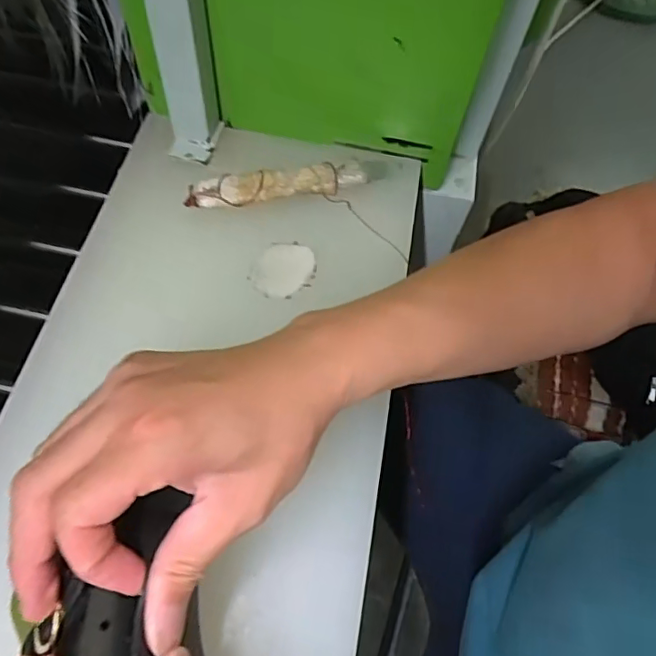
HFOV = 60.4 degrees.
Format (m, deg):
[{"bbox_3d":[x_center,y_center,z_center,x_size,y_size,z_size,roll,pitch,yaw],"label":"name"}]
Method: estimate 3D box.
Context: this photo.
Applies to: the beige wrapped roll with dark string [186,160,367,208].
[{"bbox_3d":[-0.038,-0.112,0.441,0.139,0.013,0.027,-9,63,-9],"label":"beige wrapped roll with dark string"}]

